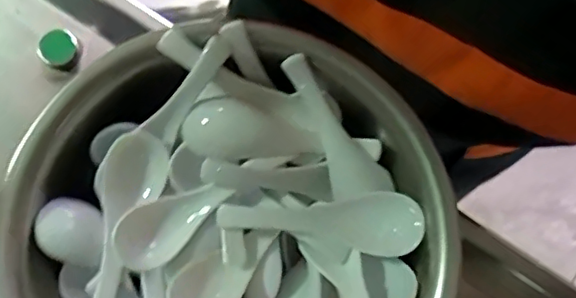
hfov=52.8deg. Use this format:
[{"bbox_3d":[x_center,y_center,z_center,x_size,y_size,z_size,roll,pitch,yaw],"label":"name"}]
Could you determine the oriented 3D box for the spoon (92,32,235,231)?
[{"bbox_3d":[-0.072,-0.013,0.342,0.035,0.025,0.120,37,95,7],"label":"spoon"}]

